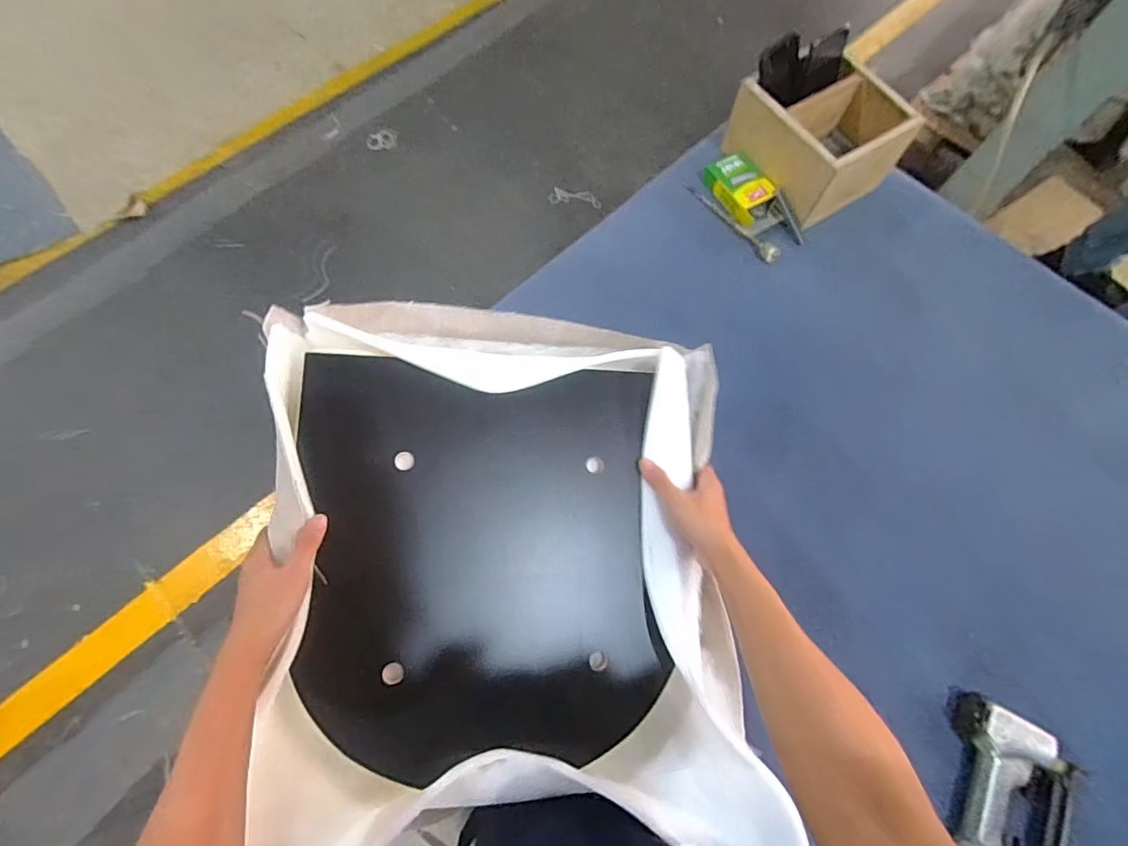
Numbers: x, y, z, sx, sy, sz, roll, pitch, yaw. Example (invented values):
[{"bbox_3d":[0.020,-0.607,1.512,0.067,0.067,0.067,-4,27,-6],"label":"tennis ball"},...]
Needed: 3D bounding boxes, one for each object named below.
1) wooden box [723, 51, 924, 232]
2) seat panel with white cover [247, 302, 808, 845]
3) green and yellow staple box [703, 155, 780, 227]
[{"bbox_3d":[0.420,-0.477,0.860,0.199,0.126,0.226,-32,74,-12],"label":"wooden box"},{"bbox_3d":[-0.051,0.153,0.590,0.509,0.162,0.587,-1,72,-2],"label":"seat panel with white cover"},{"bbox_3d":[0.304,-0.396,0.883,0.079,0.032,0.138,-28,73,-11],"label":"green and yellow staple box"}]

